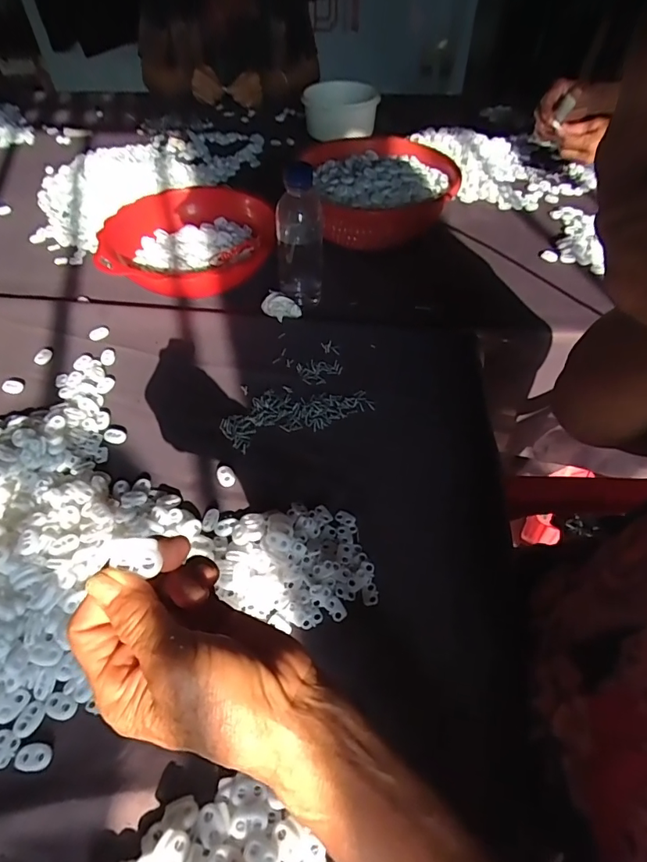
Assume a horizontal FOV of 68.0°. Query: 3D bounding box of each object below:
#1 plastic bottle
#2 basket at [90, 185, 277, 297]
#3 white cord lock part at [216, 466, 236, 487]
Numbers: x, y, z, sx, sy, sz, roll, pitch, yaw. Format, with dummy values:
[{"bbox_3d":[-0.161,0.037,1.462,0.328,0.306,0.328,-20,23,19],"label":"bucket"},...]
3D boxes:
[{"bbox_3d":[-0.031,-0.245,0.603,0.058,0.161,0.055,-2,50,-1],"label":"plastic bottle"},{"bbox_3d":[-0.187,-0.258,0.675,0.216,0.067,0.220,0,50,0],"label":"basket"},{"bbox_3d":[-0.094,0.043,0.461,0.015,0.007,0.022,-30,56,-22],"label":"white cord lock part"}]

